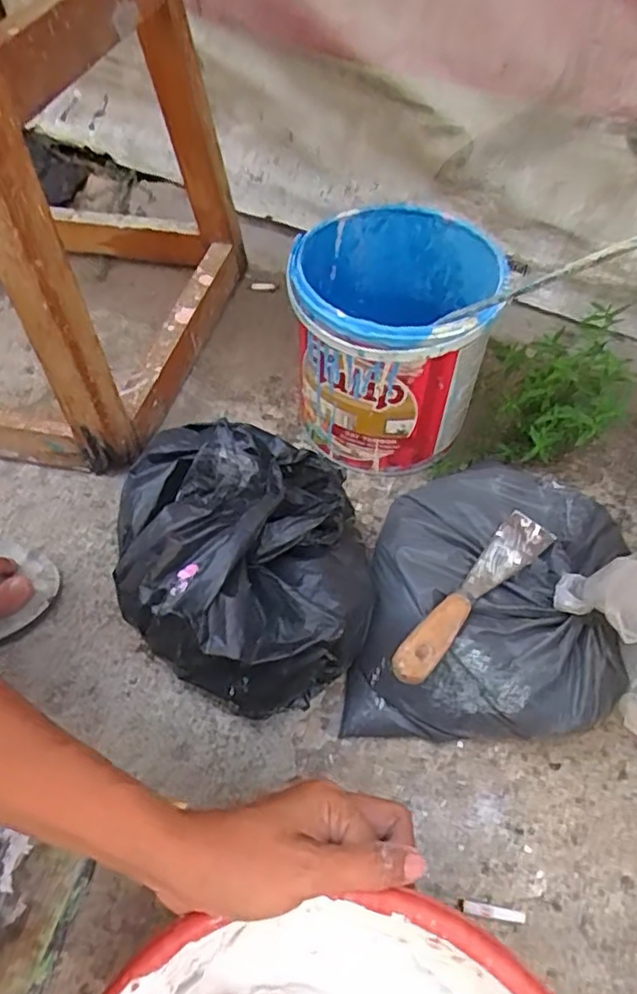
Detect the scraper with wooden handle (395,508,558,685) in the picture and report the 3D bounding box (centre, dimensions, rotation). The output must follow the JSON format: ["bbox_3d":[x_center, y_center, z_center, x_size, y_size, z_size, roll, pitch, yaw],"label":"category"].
[{"bbox_3d":[0.113,0.071,0.474,0.033,0.015,0.169,36,62,24],"label":"scraper with wooden handle"}]

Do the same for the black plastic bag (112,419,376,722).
[{"bbox_3d":[-0.059,0.049,0.511,0.191,0.136,0.217,-14,55,-10],"label":"black plastic bag"}]

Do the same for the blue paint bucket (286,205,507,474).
[{"bbox_3d":[0.067,-0.145,0.620,0.174,0.177,0.202,1,54,1],"label":"blue paint bucket"}]

